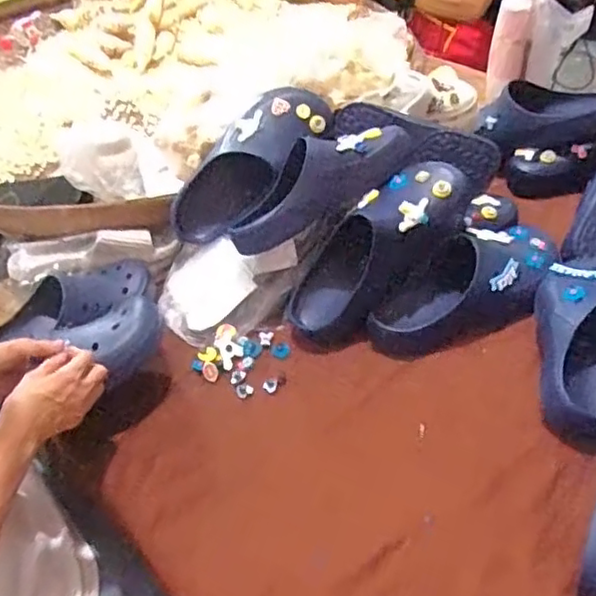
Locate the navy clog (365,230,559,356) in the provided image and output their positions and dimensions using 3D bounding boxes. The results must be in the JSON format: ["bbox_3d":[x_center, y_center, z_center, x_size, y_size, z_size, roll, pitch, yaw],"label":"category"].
[{"bbox_3d":[0.238,-0.018,0.867,0.298,0.104,0.118,-22,44,-16],"label":"navy clog"}]

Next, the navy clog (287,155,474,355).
[{"bbox_3d":[0.107,-0.068,0.873,0.316,0.116,0.112,-48,49,1],"label":"navy clog"}]

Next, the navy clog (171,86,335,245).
[{"bbox_3d":[-0.070,-0.202,0.957,0.299,0.083,0.114,-49,52,-5],"label":"navy clog"}]

